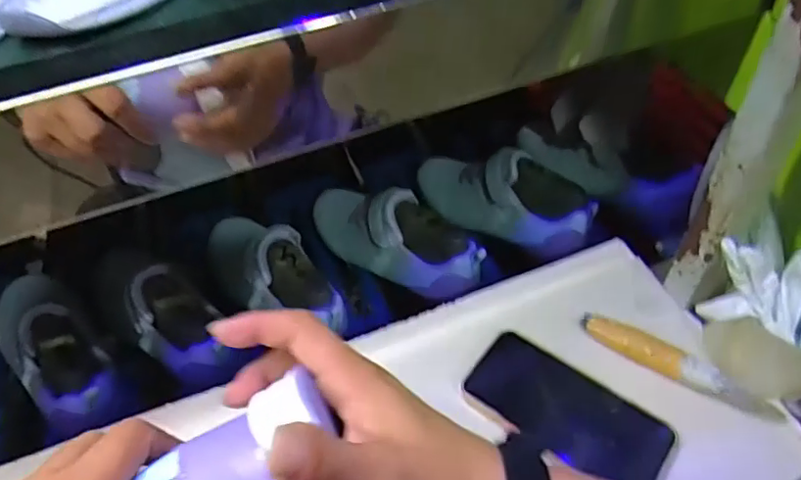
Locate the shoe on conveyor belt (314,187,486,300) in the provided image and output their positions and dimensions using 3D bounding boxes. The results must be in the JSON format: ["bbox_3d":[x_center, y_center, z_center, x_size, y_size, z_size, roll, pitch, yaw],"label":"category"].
[{"bbox_3d":[-0.017,-0.011,0.654,0.237,0.093,0.076,31,58,29],"label":"shoe on conveyor belt"}]

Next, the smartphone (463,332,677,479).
[{"bbox_3d":[0.135,0.141,0.470,0.161,0.008,0.077,27,56,27],"label":"smartphone"}]

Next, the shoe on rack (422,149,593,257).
[{"bbox_3d":[0.117,-0.056,0.679,0.230,0.082,0.075,27,56,27],"label":"shoe on rack"}]

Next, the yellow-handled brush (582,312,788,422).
[{"bbox_3d":[0.235,0.104,0.486,0.166,0.016,0.022,25,55,26],"label":"yellow-handled brush"}]

